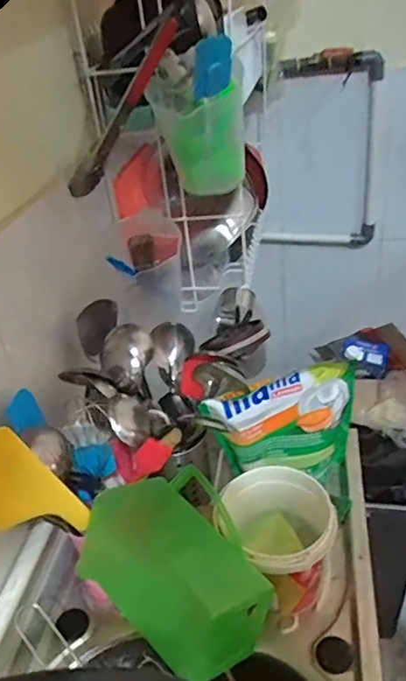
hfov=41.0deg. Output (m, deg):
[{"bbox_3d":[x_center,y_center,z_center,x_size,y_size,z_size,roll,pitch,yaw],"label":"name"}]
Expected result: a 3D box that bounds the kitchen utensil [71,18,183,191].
[{"bbox_3d":[-0.103,-0.281,0.678,0.028,0.261,0.024,38,39,-8],"label":"kitchen utensil"}]

